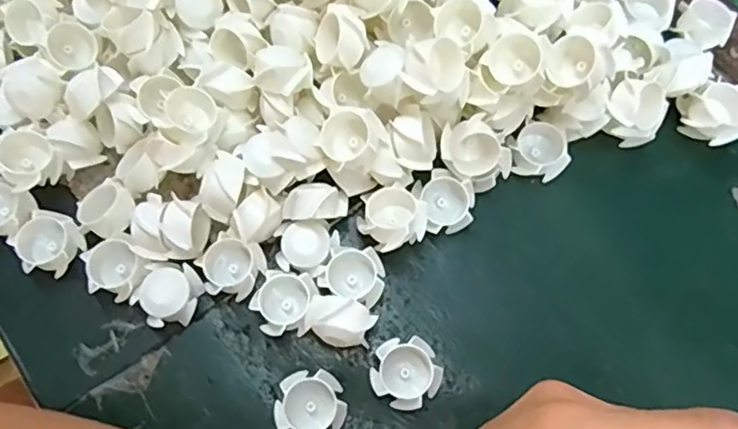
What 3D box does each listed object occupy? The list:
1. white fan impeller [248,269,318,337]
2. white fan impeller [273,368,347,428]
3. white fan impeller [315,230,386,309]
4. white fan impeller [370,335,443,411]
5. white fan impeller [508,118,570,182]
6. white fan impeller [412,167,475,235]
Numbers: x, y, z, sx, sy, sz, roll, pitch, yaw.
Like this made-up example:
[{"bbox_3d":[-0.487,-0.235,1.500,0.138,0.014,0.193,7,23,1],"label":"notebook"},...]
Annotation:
[{"bbox_3d":[-0.042,0.044,0.298,0.030,0.021,0.031,0,71,-1],"label":"white fan impeller"},{"bbox_3d":[-0.027,0.090,0.284,0.031,0.018,0.032,13,71,4],"label":"white fan impeller"},{"bbox_3d":[-0.007,0.029,0.307,0.032,0.017,0.029,20,72,6],"label":"white fan impeller"},{"bbox_3d":[0.018,0.076,0.290,0.032,0.018,0.032,0,71,-1],"label":"white fan impeller"},{"bbox_3d":[0.089,-0.032,0.323,0.029,0.017,0.029,0,71,-1],"label":"white fan impeller"},{"bbox_3d":[0.040,-0.006,0.314,0.029,0.022,0.029,0,71,-1],"label":"white fan impeller"}]

